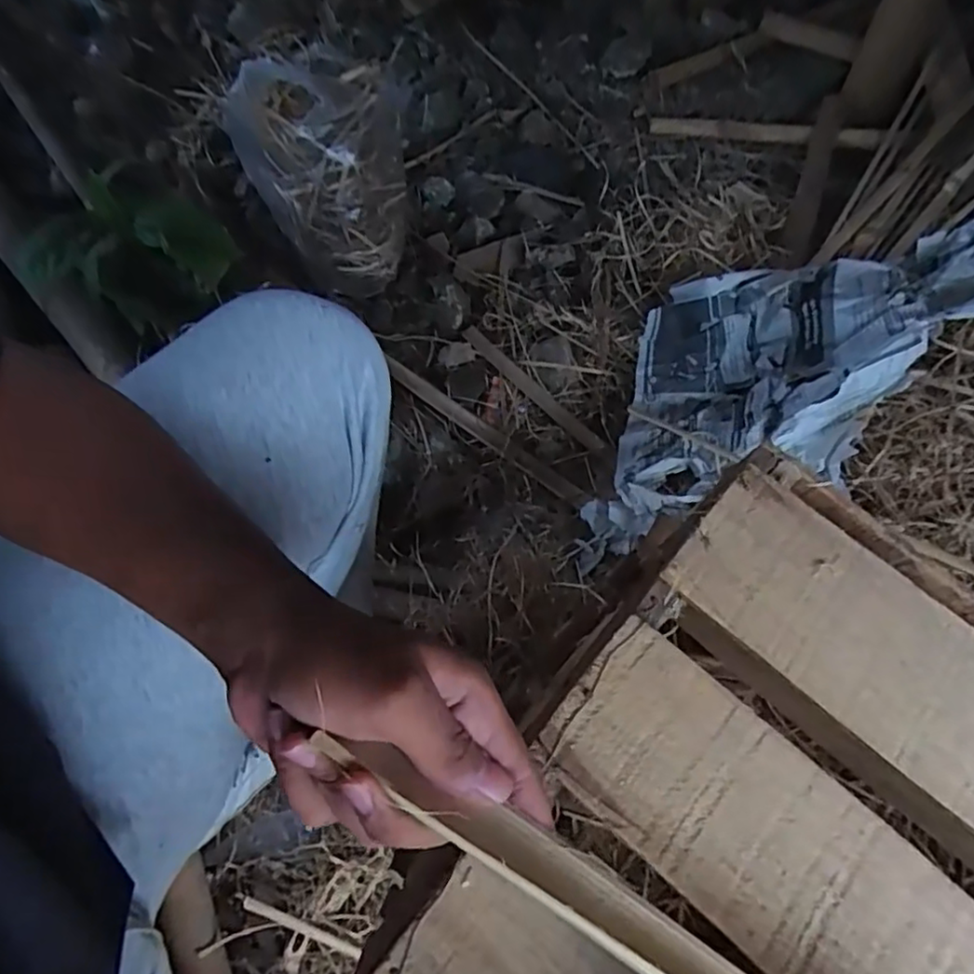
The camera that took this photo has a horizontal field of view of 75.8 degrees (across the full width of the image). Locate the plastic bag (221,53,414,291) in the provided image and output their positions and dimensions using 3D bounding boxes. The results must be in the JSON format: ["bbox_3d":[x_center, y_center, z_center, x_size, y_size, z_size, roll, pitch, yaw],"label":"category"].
[{"bbox_3d":[-0.227,-0.452,0.906,0.226,0.247,0.189,37,67,19],"label":"plastic bag"}]

